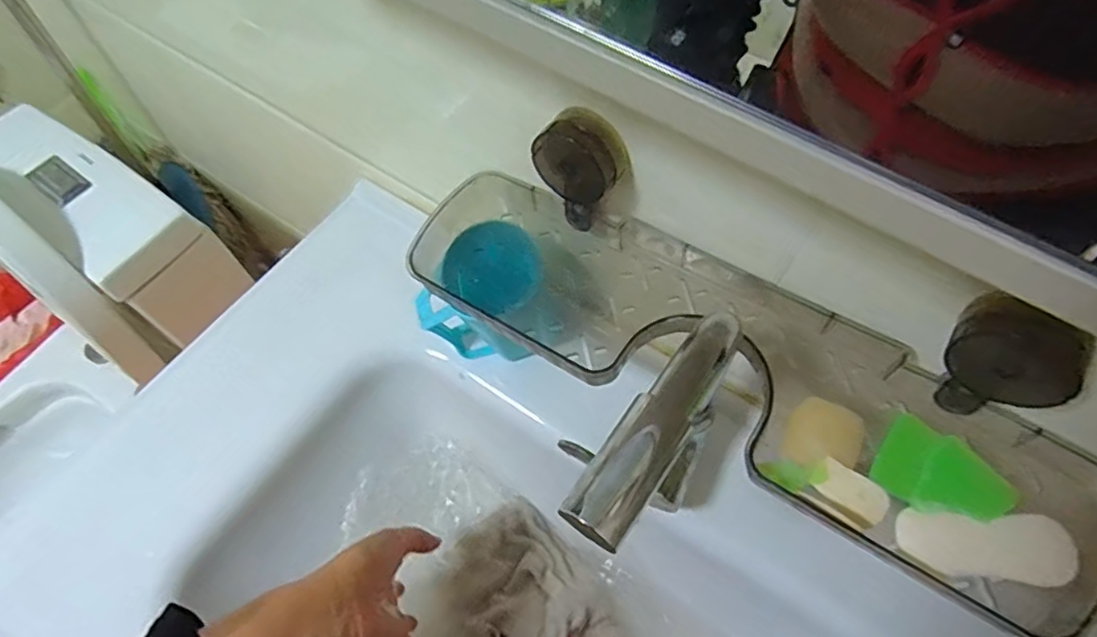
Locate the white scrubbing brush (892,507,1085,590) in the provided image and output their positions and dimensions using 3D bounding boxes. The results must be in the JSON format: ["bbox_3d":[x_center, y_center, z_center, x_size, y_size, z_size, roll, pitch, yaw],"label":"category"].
[{"bbox_3d":[0.233,0.121,0.335,0.080,0.010,0.034,1,78,19],"label":"white scrubbing brush"}]

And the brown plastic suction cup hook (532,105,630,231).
[{"bbox_3d":[0.020,-0.094,0.412,0.057,0.090,0.025,24,65,12],"label":"brown plastic suction cup hook"}]

